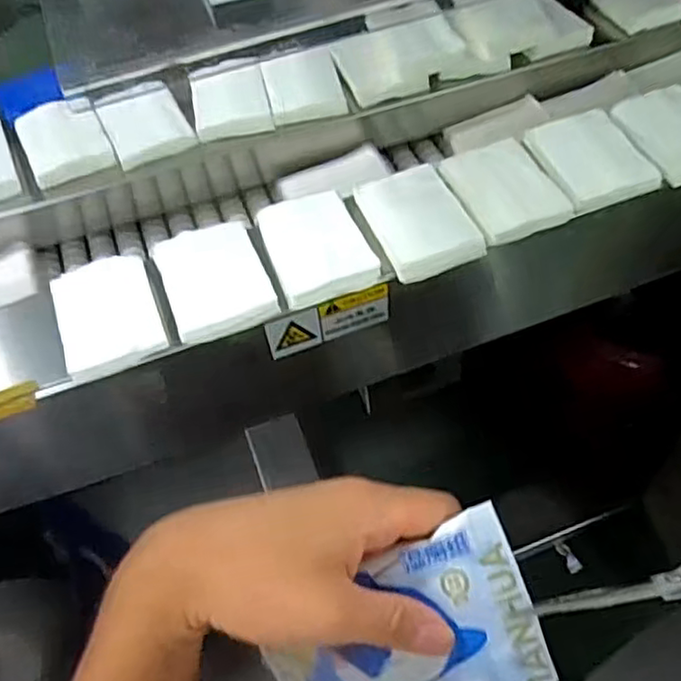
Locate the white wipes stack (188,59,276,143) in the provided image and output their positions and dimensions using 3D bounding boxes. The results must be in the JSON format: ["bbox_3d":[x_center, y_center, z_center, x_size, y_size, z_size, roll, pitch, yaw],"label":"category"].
[{"bbox_3d":[-0.107,-0.235,0.640,0.071,0.026,0.086,-13,56,-5],"label":"white wipes stack"}]

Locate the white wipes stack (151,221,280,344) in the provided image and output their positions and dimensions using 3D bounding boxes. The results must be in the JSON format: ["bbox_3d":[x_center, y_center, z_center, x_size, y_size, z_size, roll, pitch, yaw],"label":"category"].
[{"bbox_3d":[-0.100,-0.053,0.518,0.077,0.010,0.110,-20,57,-10],"label":"white wipes stack"}]

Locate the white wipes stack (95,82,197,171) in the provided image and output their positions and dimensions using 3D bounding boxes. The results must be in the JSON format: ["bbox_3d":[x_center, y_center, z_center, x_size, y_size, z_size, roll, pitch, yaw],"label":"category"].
[{"bbox_3d":[-0.188,-0.210,0.628,0.072,0.013,0.105,-25,58,-13],"label":"white wipes stack"}]

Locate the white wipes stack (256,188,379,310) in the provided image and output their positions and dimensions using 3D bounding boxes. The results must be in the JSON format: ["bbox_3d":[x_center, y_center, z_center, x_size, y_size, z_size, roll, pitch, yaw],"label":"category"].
[{"bbox_3d":[-0.020,-0.078,0.527,0.074,0.013,0.104,-17,57,-8],"label":"white wipes stack"}]

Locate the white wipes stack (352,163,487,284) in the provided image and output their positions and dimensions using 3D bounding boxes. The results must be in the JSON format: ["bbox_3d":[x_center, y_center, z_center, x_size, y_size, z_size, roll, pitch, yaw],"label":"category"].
[{"bbox_3d":[0.061,-0.099,0.535,0.073,0.017,0.104,-19,57,-9],"label":"white wipes stack"}]

